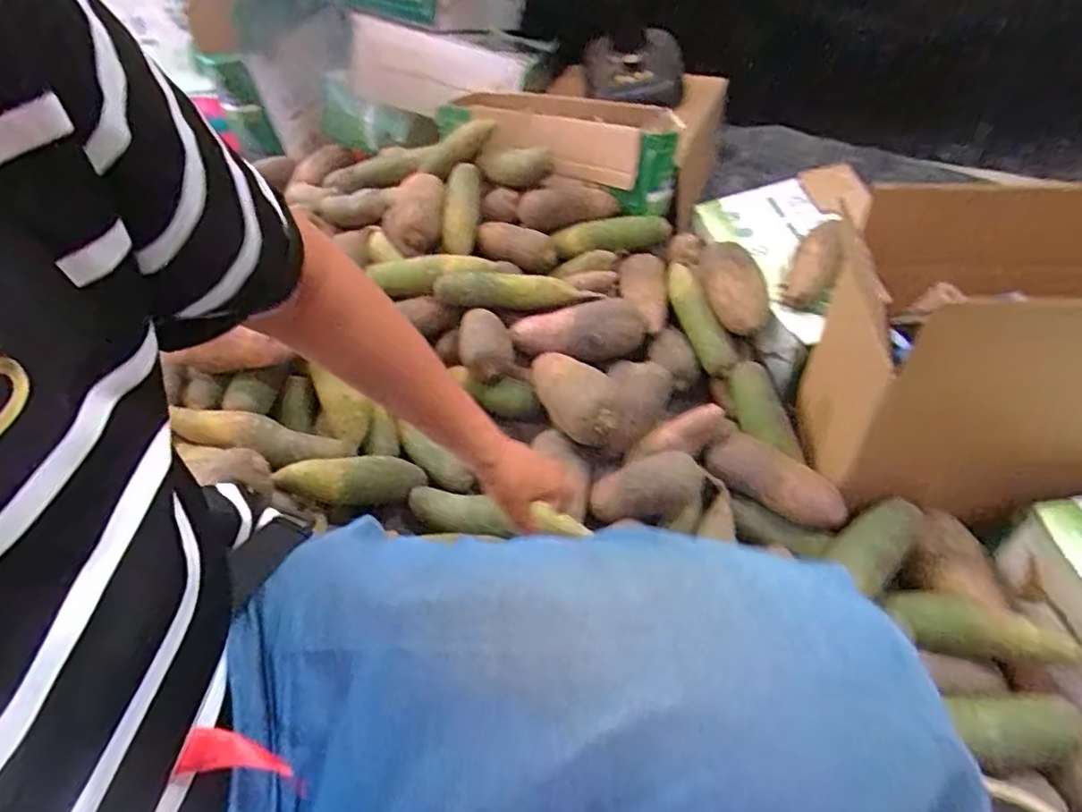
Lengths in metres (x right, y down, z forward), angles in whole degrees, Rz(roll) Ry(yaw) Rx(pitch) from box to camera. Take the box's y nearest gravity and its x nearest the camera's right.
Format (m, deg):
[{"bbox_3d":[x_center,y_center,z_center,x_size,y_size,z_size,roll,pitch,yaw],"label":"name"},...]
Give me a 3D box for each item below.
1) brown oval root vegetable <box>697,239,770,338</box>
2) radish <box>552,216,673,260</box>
[{"bbox_3d":[0.267,-0.166,0.878,0.066,0.073,0.146,-8,47,-2],"label":"brown oval root vegetable"},{"bbox_3d":[0.115,-0.276,1.022,0.191,0.042,0.045,-4,47,1],"label":"radish"}]

